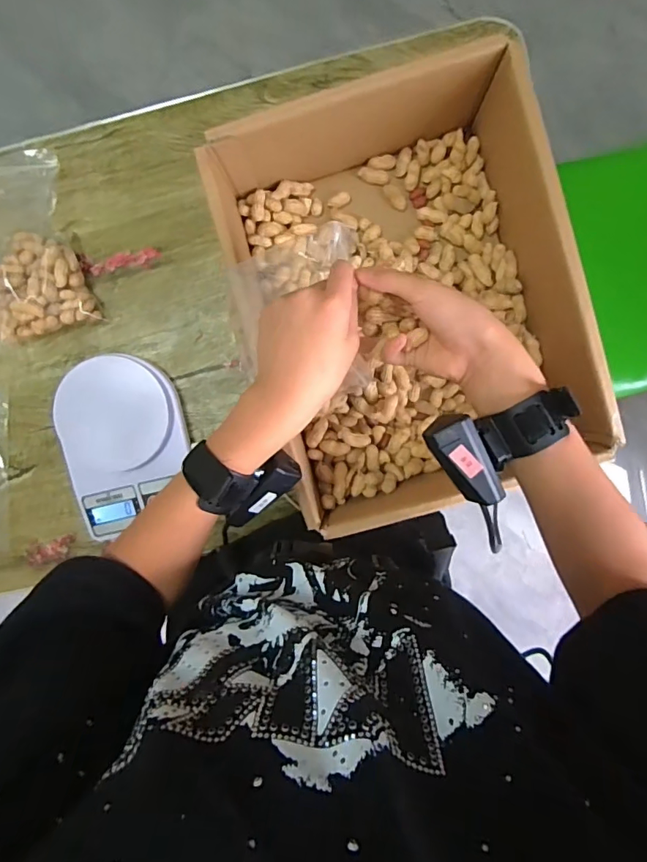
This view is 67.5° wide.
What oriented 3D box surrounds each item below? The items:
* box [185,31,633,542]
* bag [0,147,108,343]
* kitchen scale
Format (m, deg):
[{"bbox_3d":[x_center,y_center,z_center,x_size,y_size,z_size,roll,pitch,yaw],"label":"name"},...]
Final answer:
[{"bbox_3d":[0.083,-0.130,0.506,0.297,0.129,0.392,-16,94,3],"label":"box"},{"bbox_3d":[-0.358,-0.223,0.580,0.134,0.049,0.213,-12,94,3],"label":"bag"},{"bbox_3d":[-0.241,0.020,0.585,0.146,0.039,0.211,-9,94,3],"label":"kitchen scale"}]

